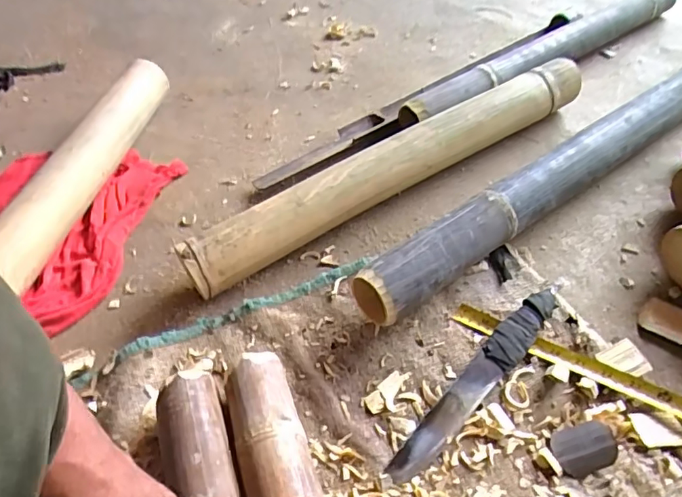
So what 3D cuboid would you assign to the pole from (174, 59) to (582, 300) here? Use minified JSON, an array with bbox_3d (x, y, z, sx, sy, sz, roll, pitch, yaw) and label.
[{"bbox_3d":[0.084,-0.112,0.695,0.615,0.080,0.071,-28,52,-20],"label":"pole"}]

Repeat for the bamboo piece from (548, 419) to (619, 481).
[{"bbox_3d":[0.220,0.178,0.469,0.055,0.013,0.041,-17,49,-11],"label":"bamboo piece"}]

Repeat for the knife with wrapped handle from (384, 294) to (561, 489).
[{"bbox_3d":[0.135,0.129,0.512,0.036,0.028,0.247,33,58,29],"label":"knife with wrapped handle"}]

